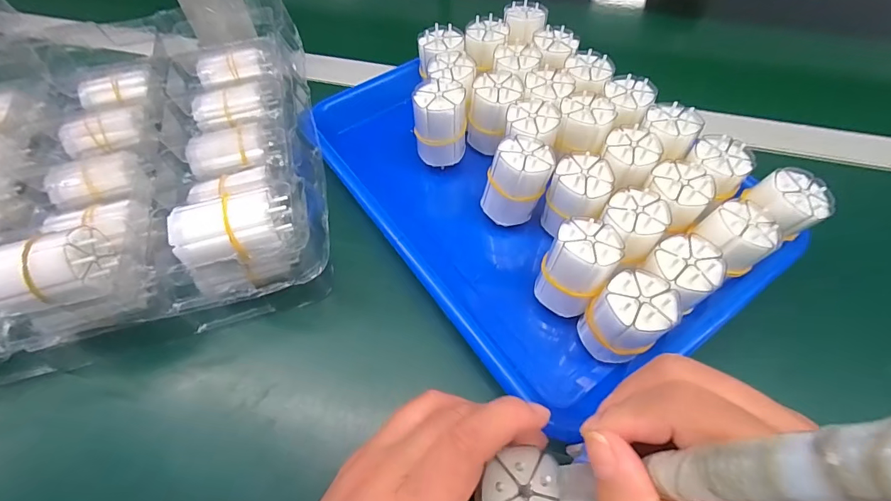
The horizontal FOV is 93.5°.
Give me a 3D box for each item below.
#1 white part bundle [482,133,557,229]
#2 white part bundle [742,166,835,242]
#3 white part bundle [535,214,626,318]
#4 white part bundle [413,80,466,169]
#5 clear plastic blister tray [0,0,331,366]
[{"bbox_3d":[0.052,-0.050,0.303,0.042,0.055,0.040,0,58,1],"label":"white part bundle"},{"bbox_3d":[0.219,-0.028,0.268,0.042,0.029,0.038,8,58,6],"label":"white part bundle"},{"bbox_3d":[0.082,0.011,0.266,0.040,0.056,0.044,29,63,18],"label":"white part bundle"},{"bbox_3d":[-0.004,-0.102,0.330,0.038,0.054,0.041,-3,58,-1],"label":"white part bundle"},{"bbox_3d":[-0.303,-0.063,0.310,0.405,0.068,0.299,-13,58,-8],"label":"clear plastic blister tray"}]

